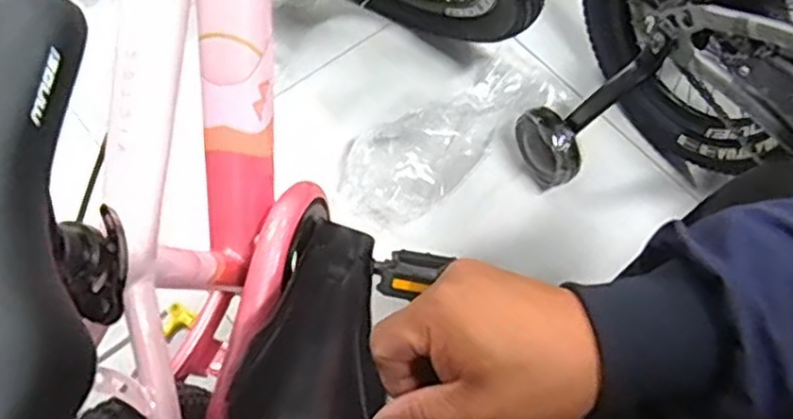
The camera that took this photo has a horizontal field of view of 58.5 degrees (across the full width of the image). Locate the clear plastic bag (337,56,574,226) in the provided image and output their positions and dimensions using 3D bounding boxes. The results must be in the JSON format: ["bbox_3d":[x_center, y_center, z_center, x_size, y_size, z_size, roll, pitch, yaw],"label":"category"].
[{"bbox_3d":[0.088,-0.112,1.006,0.359,0.063,0.138,-34,69,-17],"label":"clear plastic bag"}]

